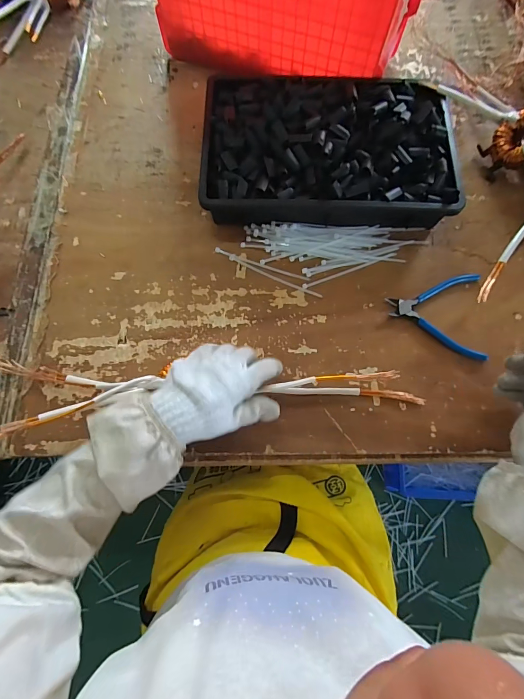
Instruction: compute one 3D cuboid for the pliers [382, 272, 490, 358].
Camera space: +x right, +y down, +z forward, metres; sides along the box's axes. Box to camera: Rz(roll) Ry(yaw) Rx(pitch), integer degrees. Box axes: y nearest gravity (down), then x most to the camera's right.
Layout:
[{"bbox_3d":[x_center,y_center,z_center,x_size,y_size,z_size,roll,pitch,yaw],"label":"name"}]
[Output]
[{"bbox_3d":[0.245,-0.052,0.479,0.129,0.010,0.124,5,73,1],"label":"pliers"}]

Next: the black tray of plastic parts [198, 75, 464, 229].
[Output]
[{"bbox_3d":[0.094,-0.295,0.517,0.356,0.073,0.227,0,73,-1],"label":"black tray of plastic parts"}]

